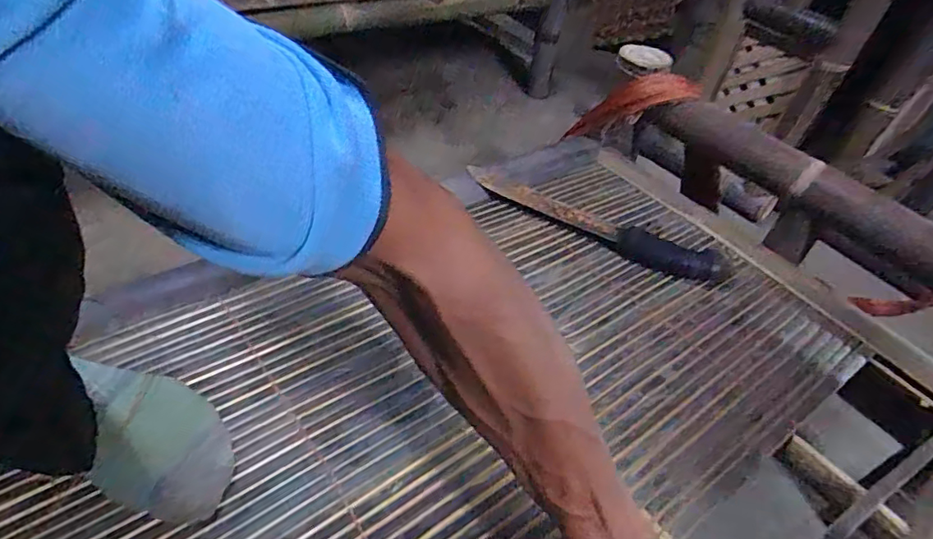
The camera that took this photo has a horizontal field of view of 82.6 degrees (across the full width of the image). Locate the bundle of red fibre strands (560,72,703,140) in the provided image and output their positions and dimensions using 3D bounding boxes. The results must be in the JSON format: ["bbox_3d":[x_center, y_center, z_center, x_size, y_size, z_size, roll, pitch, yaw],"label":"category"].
[{"bbox_3d":[0.255,-0.266,0.844,0.214,0.052,0.054,-17,36,24],"label":"bundle of red fibre strands"}]

